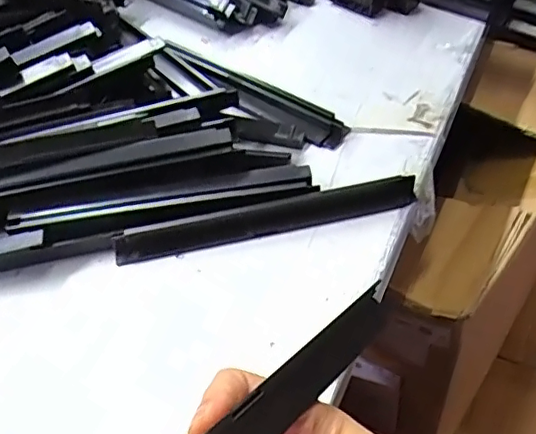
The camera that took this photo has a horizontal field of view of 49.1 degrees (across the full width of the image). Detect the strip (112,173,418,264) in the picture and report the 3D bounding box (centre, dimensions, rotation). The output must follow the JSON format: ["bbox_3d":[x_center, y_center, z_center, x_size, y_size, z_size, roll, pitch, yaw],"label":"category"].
[{"bbox_3d":[0.000,0.000,0.416,0.214,0.026,0.009,-11,16,-3],"label":"strip"}]

